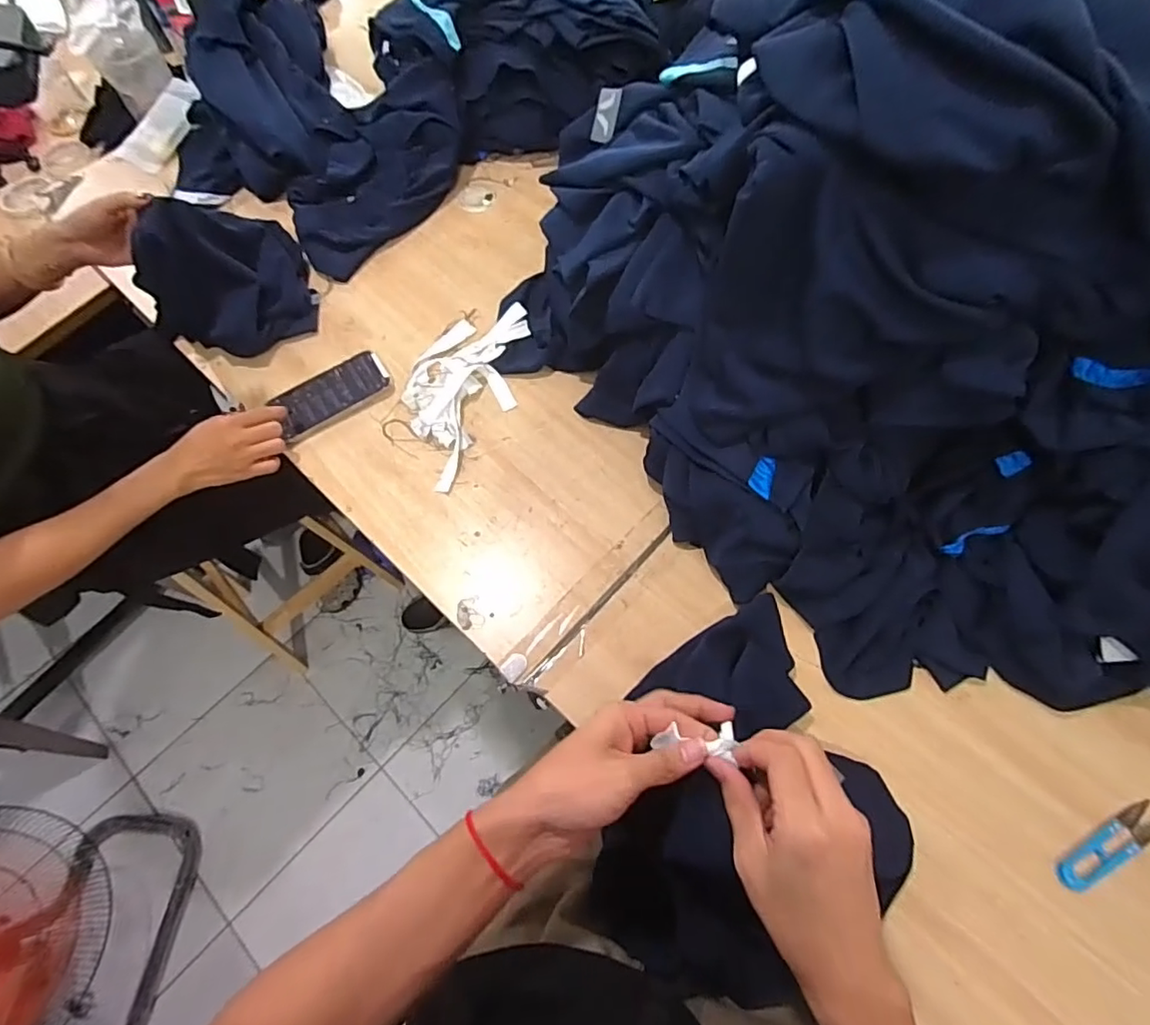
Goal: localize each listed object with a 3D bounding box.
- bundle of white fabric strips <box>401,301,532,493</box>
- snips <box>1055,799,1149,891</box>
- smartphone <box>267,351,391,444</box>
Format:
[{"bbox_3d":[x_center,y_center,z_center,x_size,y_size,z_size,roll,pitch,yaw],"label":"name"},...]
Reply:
[{"bbox_3d":[-0.151,-0.163,0.767,0.139,0.024,0.283,5,64,5],"label":"bundle of white fabric strips"},{"bbox_3d":[0.479,0.299,0.516,0.118,0.004,0.031,-27,66,-10],"label":"snips"},{"bbox_3d":[-0.324,-0.163,0.777,0.149,0.012,0.068,-33,67,-13],"label":"smartphone"}]

